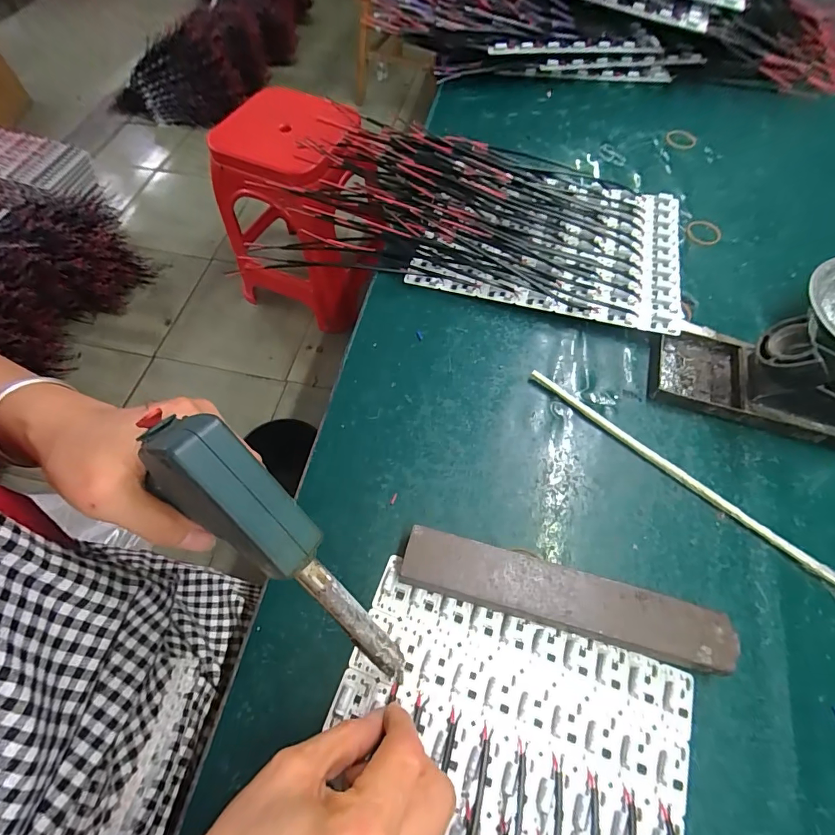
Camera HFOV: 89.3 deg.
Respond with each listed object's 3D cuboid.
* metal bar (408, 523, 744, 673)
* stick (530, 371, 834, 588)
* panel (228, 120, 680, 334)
[{"bbox_3d":[0.090,0.113,0.266,0.198,0.021,0.038,14,63,6],"label":"metal bar"},{"bbox_3d":[0.201,0.047,0.309,0.276,0.009,0.009,39,69,17],"label":"stick"},{"bbox_3d":[0.059,-0.204,0.427,0.390,0.036,0.208,12,63,5],"label":"panel"}]

